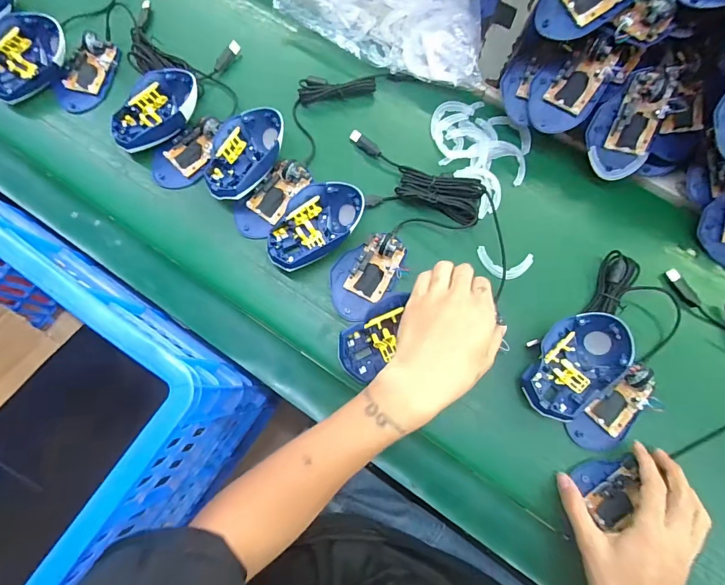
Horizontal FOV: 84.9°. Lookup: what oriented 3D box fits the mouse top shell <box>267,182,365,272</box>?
[{"bbox_3d":[-0.055,-0.076,0.459,0.121,0.040,0.078,-36,79,-7],"label":"mouse top shell"}]

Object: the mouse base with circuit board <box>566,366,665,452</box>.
[{"bbox_3d":[0.269,0.128,0.413,0.099,0.030,0.047,-40,81,-7],"label":"mouse base with circuit board"}]

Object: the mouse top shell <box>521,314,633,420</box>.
[{"bbox_3d":[0.220,0.074,0.420,0.124,0.042,0.076,-42,80,-9],"label":"mouse top shell"}]

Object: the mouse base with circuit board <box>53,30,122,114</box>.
[{"bbox_3d":[-0.360,-0.287,0.519,0.058,0.024,0.104,29,80,6],"label":"mouse base with circuit board"}]

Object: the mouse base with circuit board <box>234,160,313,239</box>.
[{"bbox_3d":[-0.104,-0.113,0.474,0.064,0.029,0.110,44,82,8],"label":"mouse base with circuit board"}]

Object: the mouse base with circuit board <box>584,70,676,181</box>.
[{"bbox_3d":[0.294,-0.187,0.442,0.069,0.023,0.111,16,120,11],"label":"mouse base with circuit board"}]

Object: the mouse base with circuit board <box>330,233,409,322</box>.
[{"bbox_3d":[0.005,-0.025,0.452,0.067,0.030,0.105,43,82,8],"label":"mouse base with circuit board"}]

